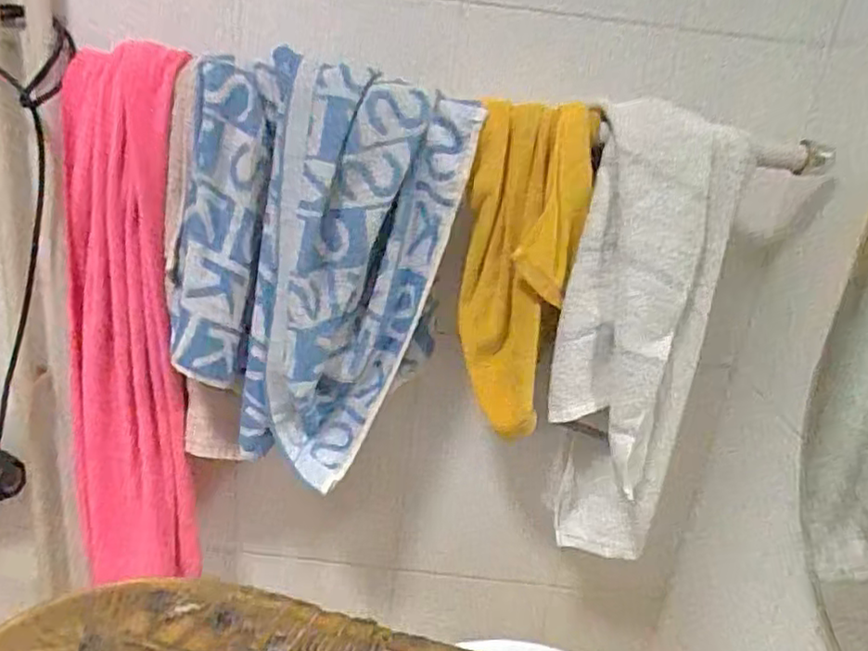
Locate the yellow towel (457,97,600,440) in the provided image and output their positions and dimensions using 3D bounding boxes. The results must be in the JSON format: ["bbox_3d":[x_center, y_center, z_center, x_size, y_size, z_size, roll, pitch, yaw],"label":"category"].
[{"bbox_3d":[0.084,-0.052,0.689,0.116,0.332,0.067,9,21,4],"label":"yellow towel"}]

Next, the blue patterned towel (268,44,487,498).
[{"bbox_3d":[-0.083,-0.039,0.695,0.199,0.413,0.062,1,22,-17],"label":"blue patterned towel"}]

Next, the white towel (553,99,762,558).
[{"bbox_3d":[0.213,0.027,0.709,0.135,0.486,0.120,16,22,21],"label":"white towel"}]

